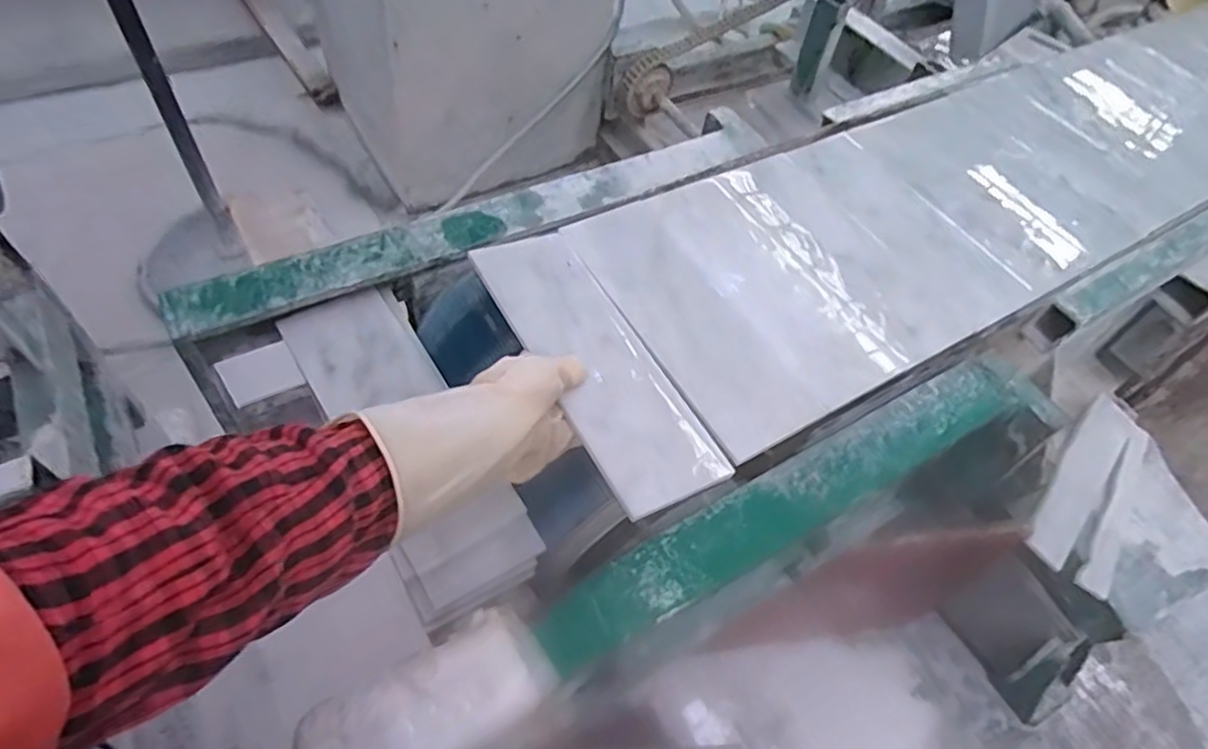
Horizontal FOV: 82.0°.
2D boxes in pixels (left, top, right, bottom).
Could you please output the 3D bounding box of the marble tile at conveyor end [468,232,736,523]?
[{"bbox_3d":[-0.009,-0.014,0.615,0.104,0.015,0.296,-22,64,-30],"label":"marble tile at conveyor end"}]

